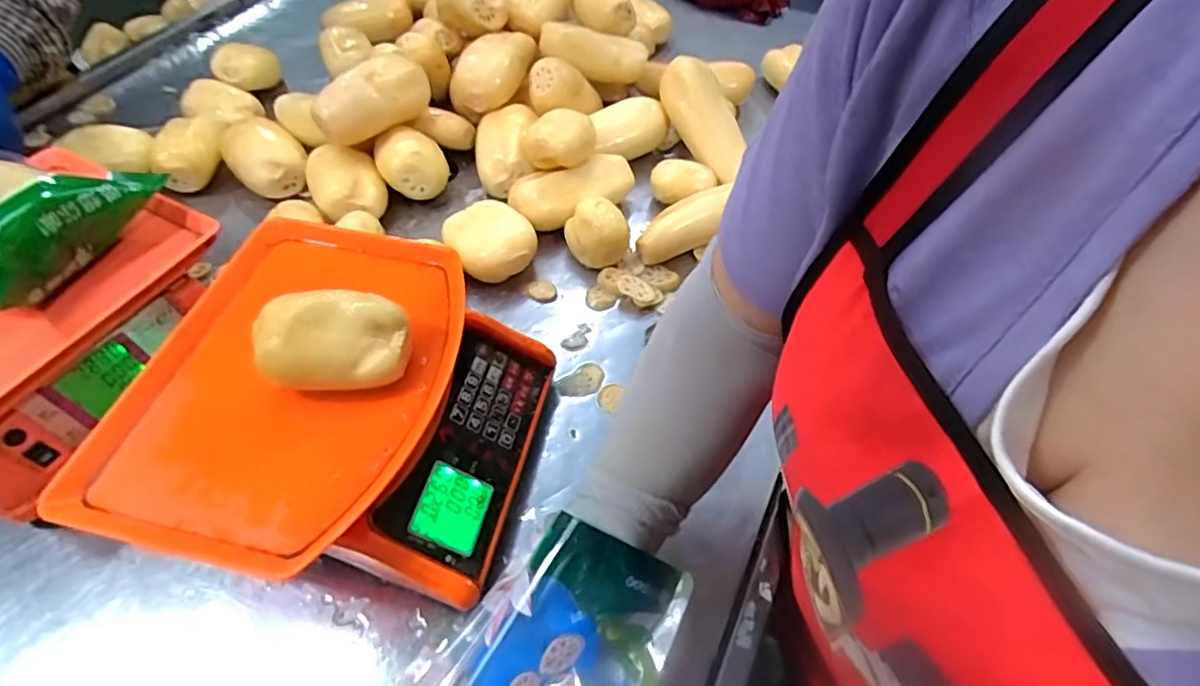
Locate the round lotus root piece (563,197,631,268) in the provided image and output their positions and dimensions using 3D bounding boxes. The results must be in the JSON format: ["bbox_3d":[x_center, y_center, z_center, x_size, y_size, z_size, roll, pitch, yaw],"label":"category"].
[{"bbox_3d":[-0.003,-0.123,0.662,0.069,0.051,0.065,-3,53,-1],"label":"round lotus root piece"}]

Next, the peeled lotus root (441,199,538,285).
[{"bbox_3d":[-0.123,-0.113,0.664,0.088,0.055,0.102,-28,60,-19],"label":"peeled lotus root"}]

